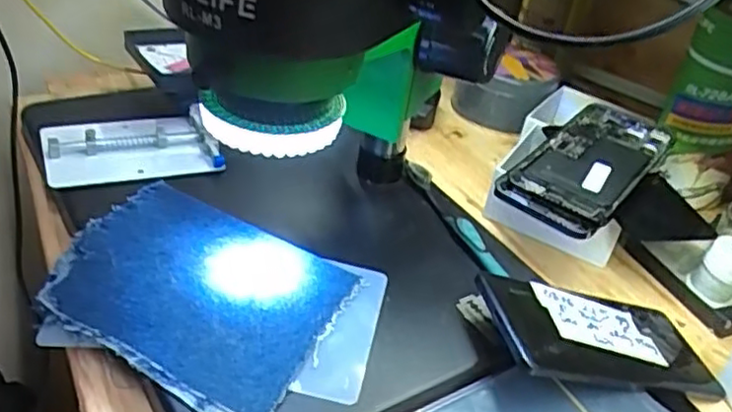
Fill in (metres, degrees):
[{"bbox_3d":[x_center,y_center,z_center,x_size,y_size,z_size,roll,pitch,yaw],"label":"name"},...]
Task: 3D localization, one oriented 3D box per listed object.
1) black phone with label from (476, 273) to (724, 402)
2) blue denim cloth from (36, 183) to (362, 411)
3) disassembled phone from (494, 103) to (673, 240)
[{"bbox_3d":[0.146,0.081,0.419,0.163,0.010,0.072,15,32,-25],"label":"black phone with label"},{"bbox_3d":[-0.102,0.051,0.413,0.168,0.013,0.131,23,41,17],"label":"blue denim cloth"},{"bbox_3d":[0.171,-0.035,0.528,0.082,0.017,0.165,29,46,23],"label":"disassembled phone"}]

